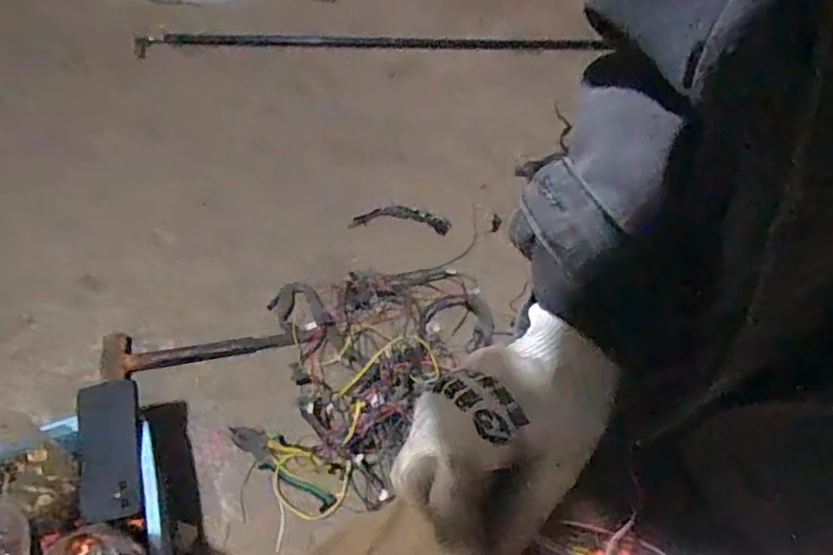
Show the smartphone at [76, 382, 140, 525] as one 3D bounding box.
[{"bbox_3d":[-0.369,0.205,0.721,0.067,0.010,0.158,-9,71,-10],"label":"smartphone"}]

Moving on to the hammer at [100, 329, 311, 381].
[{"bbox_3d":[-0.335,0.105,0.976,0.327,0.037,0.086,-11,56,-11],"label":"hammer"}]

